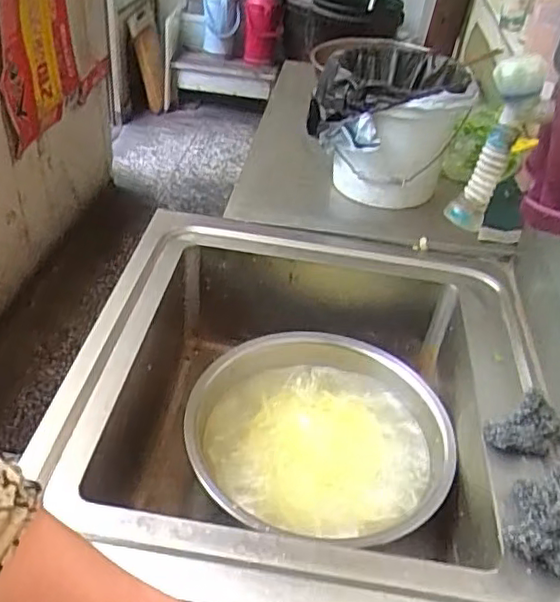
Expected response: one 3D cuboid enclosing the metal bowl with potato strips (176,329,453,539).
[{"bbox_3d":[0.055,0.171,0.850,0.326,0.109,0.306,-4,34,3],"label":"metal bowl with potato strips"}]

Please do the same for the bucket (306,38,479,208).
[{"bbox_3d":[0.183,-0.296,1.073,0.243,0.215,0.245,-5,34,1],"label":"bucket"}]

